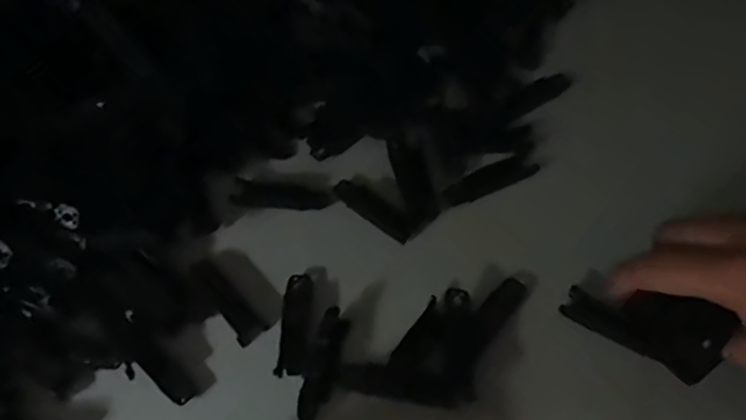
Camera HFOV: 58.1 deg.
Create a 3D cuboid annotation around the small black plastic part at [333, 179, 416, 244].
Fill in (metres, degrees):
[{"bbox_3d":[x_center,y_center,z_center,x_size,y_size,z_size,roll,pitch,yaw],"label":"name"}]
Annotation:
[{"bbox_3d":[0.000,-0.002,0.431,0.062,0.008,0.015,36,64,27],"label":"small black plastic part"}]

